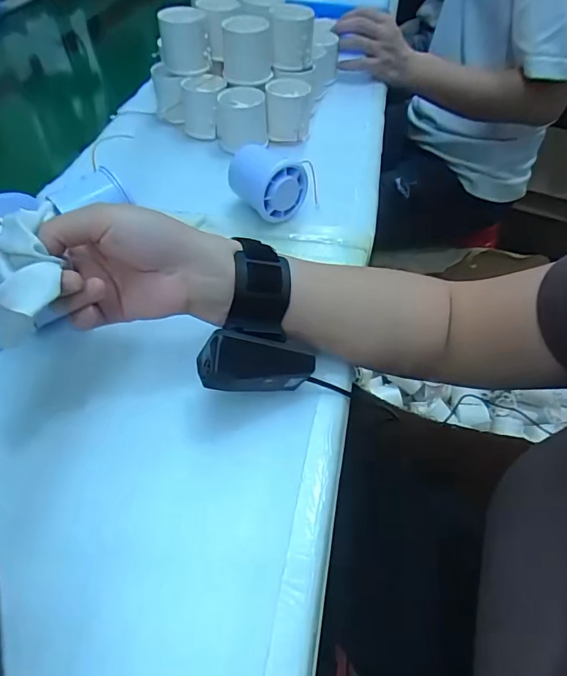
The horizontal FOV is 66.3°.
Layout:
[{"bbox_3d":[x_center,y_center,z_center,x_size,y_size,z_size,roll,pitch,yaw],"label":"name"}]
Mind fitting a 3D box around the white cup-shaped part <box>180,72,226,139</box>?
[{"bbox_3d":[-0.092,-0.268,0.505,0.051,0.048,0.060,-2,51,-3],"label":"white cup-shaped part"}]

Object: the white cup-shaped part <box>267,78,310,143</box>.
[{"bbox_3d":[0.006,-0.267,0.508,0.051,0.046,0.062,0,51,-2],"label":"white cup-shaped part"}]

